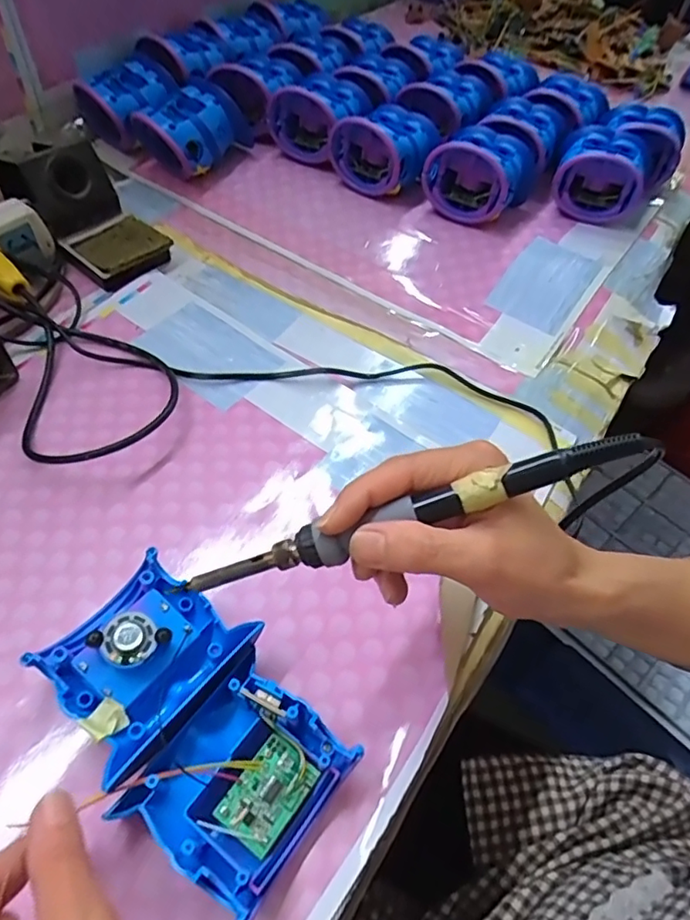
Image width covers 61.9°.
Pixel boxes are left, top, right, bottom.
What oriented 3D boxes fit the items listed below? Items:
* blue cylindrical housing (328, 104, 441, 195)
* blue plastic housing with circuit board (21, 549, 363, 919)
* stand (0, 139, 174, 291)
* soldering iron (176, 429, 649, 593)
[{"bbox_3d":[0.042,-0.305,0.570,0.098,0.073,0.088,23,56,13],"label":"blue cylindrical housing"},{"bbox_3d":[-0.075,0.122,0.279,0.151,0.029,0.089,33,58,19],"label":"blue plastic housing with circuit board"},{"bbox_3d":[-0.230,-0.221,0.505,0.147,0.071,0.076,37,60,21],"label":"stand"},{"bbox_3d":[0.024,0.025,0.245,0.208,0.014,0.015,-19,54,10],"label":"soldering iron"}]

